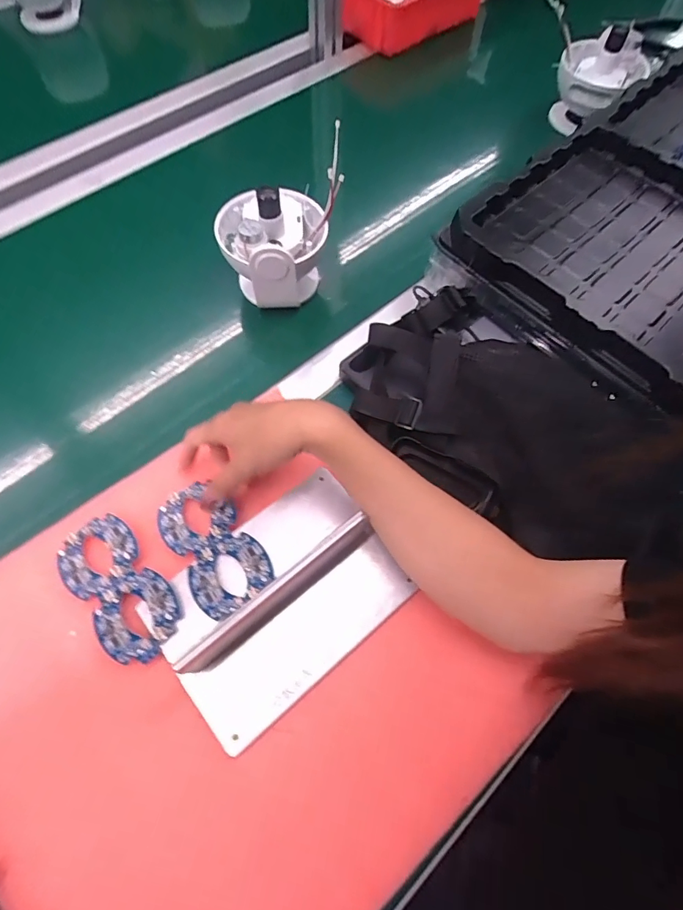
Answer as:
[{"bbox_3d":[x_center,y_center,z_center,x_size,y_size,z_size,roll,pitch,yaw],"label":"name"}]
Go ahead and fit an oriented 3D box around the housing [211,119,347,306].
[{"bbox_3d":[-0.067,-0.236,0.503,0.125,0.107,0.109,-14,68,-9],"label":"housing"}]

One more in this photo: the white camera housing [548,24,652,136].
[{"bbox_3d":[0.372,-0.548,0.676,0.108,0.117,0.104,-39,72,-17],"label":"white camera housing"}]

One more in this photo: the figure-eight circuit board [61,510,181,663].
[{"bbox_3d":[-0.188,0.110,0.385,0.067,0.010,0.128,-38,73,-17],"label":"figure-eight circuit board"}]

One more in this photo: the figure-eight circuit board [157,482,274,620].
[{"bbox_3d":[-0.112,0.078,0.398,0.068,0.010,0.125,-31,63,-14],"label":"figure-eight circuit board"}]

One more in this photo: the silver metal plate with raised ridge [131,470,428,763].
[{"bbox_3d":[-0.050,0.112,0.376,0.192,0.063,0.139,-37,73,-17],"label":"silver metal plate with raised ridge"}]

